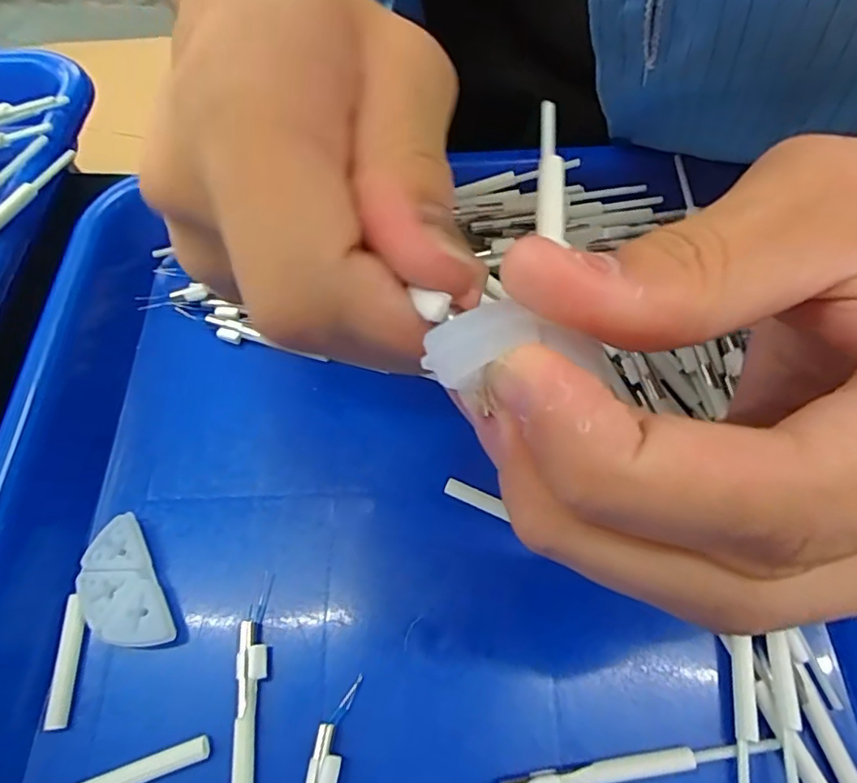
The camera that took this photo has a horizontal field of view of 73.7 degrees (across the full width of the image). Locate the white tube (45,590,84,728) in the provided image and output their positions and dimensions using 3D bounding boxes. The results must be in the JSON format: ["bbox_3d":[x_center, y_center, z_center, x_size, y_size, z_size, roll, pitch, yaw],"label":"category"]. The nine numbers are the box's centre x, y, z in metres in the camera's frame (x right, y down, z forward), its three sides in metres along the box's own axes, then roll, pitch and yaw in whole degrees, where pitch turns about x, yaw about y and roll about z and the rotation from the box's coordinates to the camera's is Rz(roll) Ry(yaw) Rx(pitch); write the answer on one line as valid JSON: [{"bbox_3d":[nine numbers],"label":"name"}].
[{"bbox_3d":[-0.100,0.073,0.157,0.005,0.004,0.033,-7,63,-1],"label":"white tube"}]

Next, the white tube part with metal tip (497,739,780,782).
[{"bbox_3d":[0.046,0.092,0.139,0.078,0.006,0.007,-11,63,-3],"label":"white tube part with metal tip"}]

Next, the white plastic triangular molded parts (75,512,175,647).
[{"bbox_3d":[-0.089,0.057,0.164,0.021,0.009,0.038,-27,65,-11],"label":"white plastic triangular molded parts"}]

